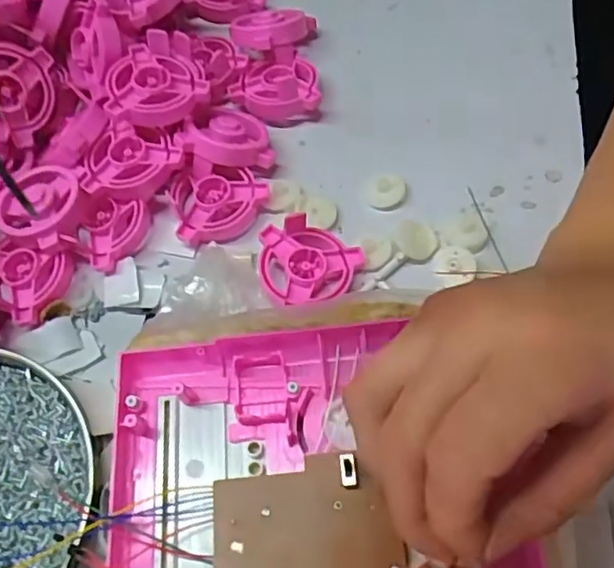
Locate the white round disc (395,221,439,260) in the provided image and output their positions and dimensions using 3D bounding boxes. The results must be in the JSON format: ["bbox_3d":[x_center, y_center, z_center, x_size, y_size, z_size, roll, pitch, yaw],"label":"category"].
[{"bbox_3d":[0.059,-0.025,0.341,0.022,0.004,0.025,1,63,3],"label":"white round disc"}]

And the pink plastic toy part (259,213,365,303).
[{"bbox_3d":[0.002,-0.011,0.327,0.053,0.023,0.044,0,63,3],"label":"pink plastic toy part"}]

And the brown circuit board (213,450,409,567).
[{"bbox_3d":[0.000,0.104,0.241,0.071,0.004,0.072,-6,64,4],"label":"brown circuit board"}]

